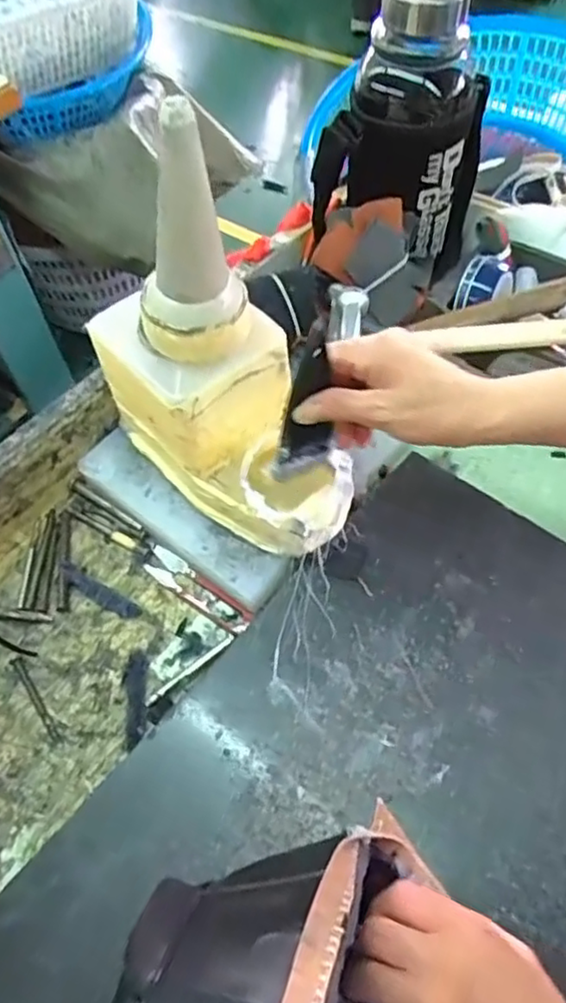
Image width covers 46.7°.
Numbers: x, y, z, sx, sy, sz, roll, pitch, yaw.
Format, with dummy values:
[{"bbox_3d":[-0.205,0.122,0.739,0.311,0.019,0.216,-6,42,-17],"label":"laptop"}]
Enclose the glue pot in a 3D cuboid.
[{"bbox_3d":[-0.038,-0.095,0.441,0.103,0.263,0.199,-37,62,-18],"label":"glue pot"}]

